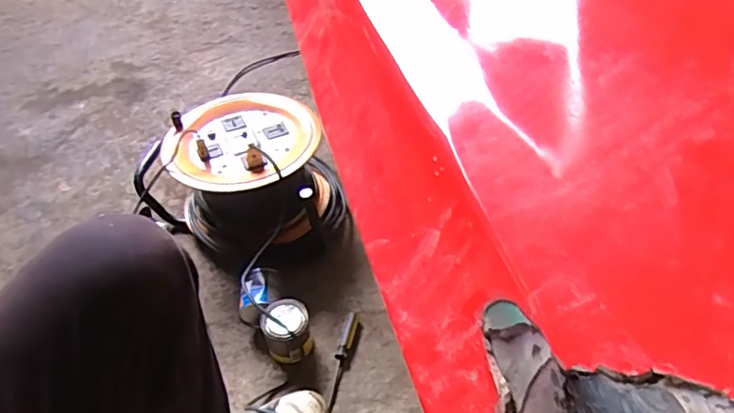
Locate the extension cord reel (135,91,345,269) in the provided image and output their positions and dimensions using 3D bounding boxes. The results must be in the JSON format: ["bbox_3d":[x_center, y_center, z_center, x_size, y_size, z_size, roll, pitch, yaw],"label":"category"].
[{"bbox_3d":[-0.216,-0.067,1.069,0.328,0.181,0.302,-2,45,2],"label":"extension cord reel"}]

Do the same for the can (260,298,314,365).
[{"bbox_3d":[-0.126,0.201,0.892,0.072,0.087,0.073,-2,45,2],"label":"can"}]

